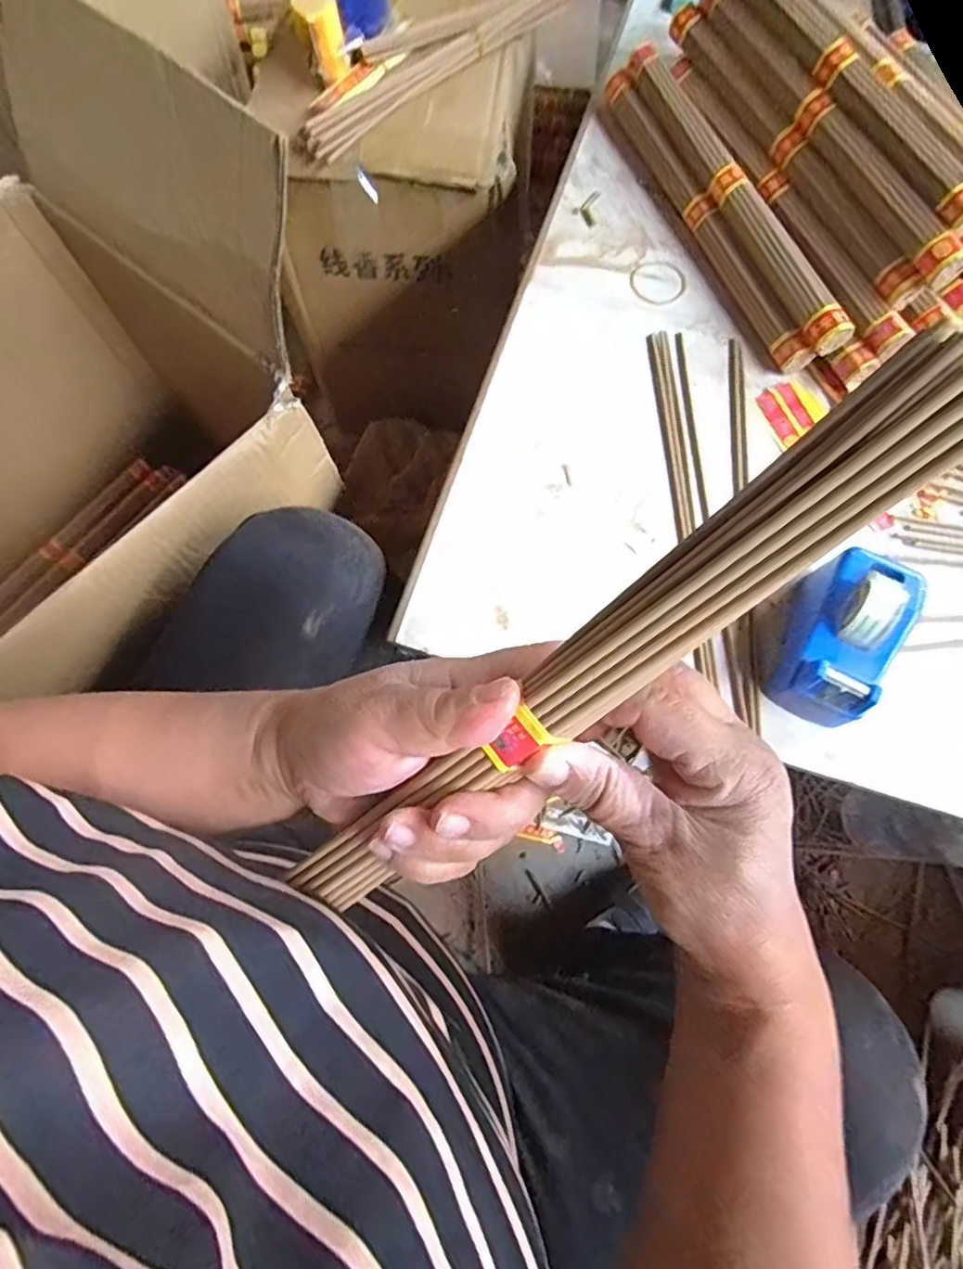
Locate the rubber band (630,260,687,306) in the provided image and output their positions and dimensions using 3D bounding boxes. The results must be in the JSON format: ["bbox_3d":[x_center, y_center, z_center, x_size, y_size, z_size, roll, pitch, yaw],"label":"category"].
[{"bbox_3d":[0.145,-0.288,0.507,0.046,0.004,0.045,0,73,0],"label":"rubber band"}]

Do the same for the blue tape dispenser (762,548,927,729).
[{"bbox_3d":[0.222,0.003,0.384,0.057,0.061,0.103,29,75,8],"label":"blue tape dispenser"}]

